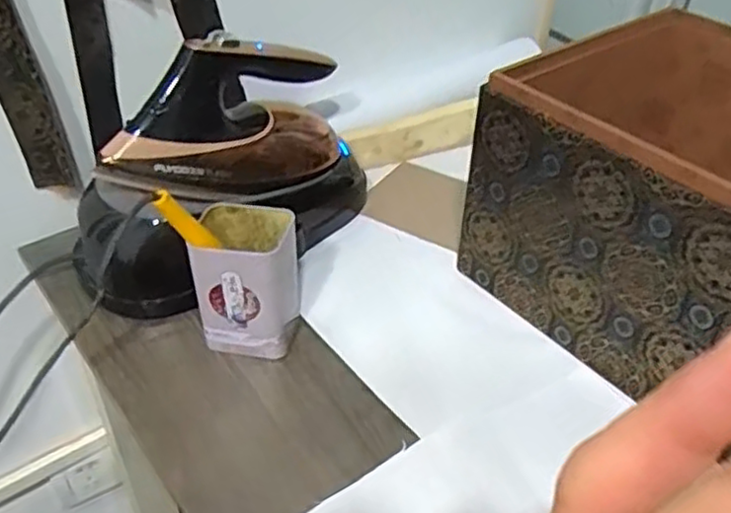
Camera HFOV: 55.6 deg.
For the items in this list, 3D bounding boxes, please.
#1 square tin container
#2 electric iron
[{"bbox_3d":[-0.091,0.018,0.553,0.074,0.108,0.064,0,40,-1],"label":"square tin container"},{"bbox_3d":[-0.115,-0.085,0.605,0.286,0.186,0.103,-25,47,-27],"label":"electric iron"}]

